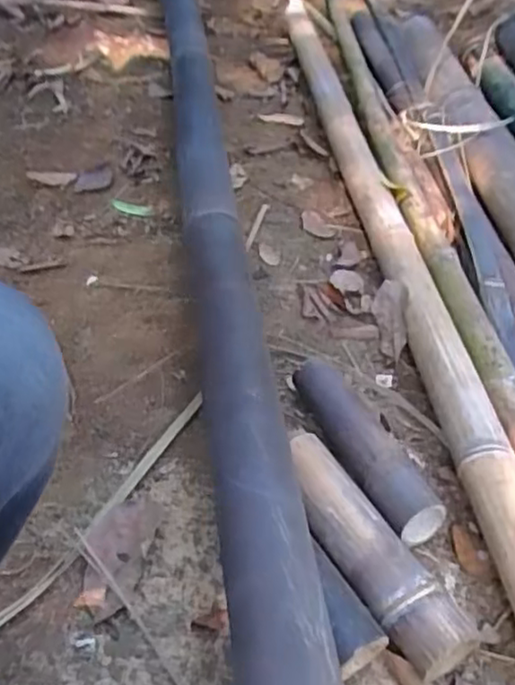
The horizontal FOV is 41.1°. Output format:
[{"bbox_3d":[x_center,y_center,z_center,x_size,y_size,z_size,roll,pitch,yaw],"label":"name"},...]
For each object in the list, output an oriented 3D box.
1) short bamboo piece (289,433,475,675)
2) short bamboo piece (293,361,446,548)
[{"bbox_3d":[0.104,0.195,0.664,0.080,0.054,0.247,-16,48,-19],"label":"short bamboo piece"},{"bbox_3d":[0.116,0.111,0.767,0.060,0.053,0.244,-18,49,-20],"label":"short bamboo piece"}]

